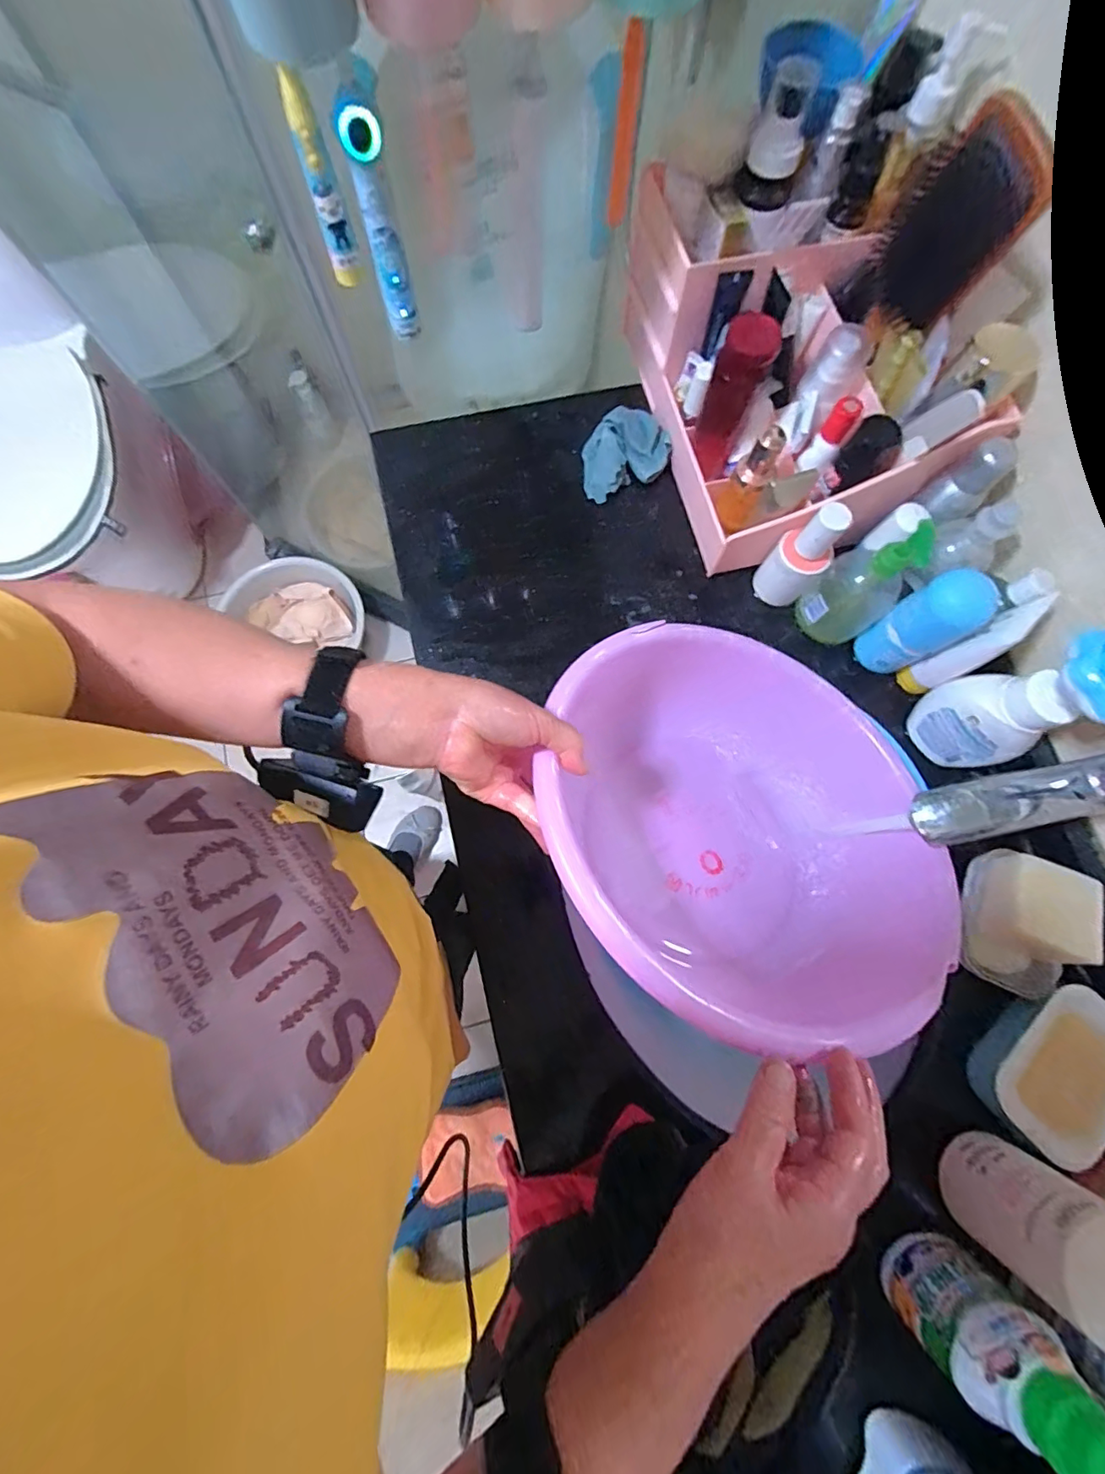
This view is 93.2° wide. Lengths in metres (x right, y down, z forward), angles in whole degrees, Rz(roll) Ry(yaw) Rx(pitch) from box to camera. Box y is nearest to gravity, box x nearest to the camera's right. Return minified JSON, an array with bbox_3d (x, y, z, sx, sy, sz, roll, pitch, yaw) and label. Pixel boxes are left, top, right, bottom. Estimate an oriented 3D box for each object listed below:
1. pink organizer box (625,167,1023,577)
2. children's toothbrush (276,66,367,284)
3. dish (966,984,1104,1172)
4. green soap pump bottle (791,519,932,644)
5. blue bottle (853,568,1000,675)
[{"bbox_3d":[0.231,-0.355,0.514,0.209,0.156,0.306,-15,78,-5],"label":"pink organizer box"},{"bbox_3d":[-0.166,-0.396,0.380,0.024,0.129,0.022,-20,79,-6],"label":"children's toothbrush"},{"bbox_3d":[0.434,0.280,0.444,0.140,0.035,0.093,-43,82,-10],"label":"dish"},{"bbox_3d":[0.305,-0.152,0.493,0.091,0.137,0.069,-40,81,-9],"label":"green soap pump bottle"},{"bbox_3d":[0.338,-0.100,0.482,0.044,0.119,0.052,-25,79,-7],"label":"blue bottle"}]

